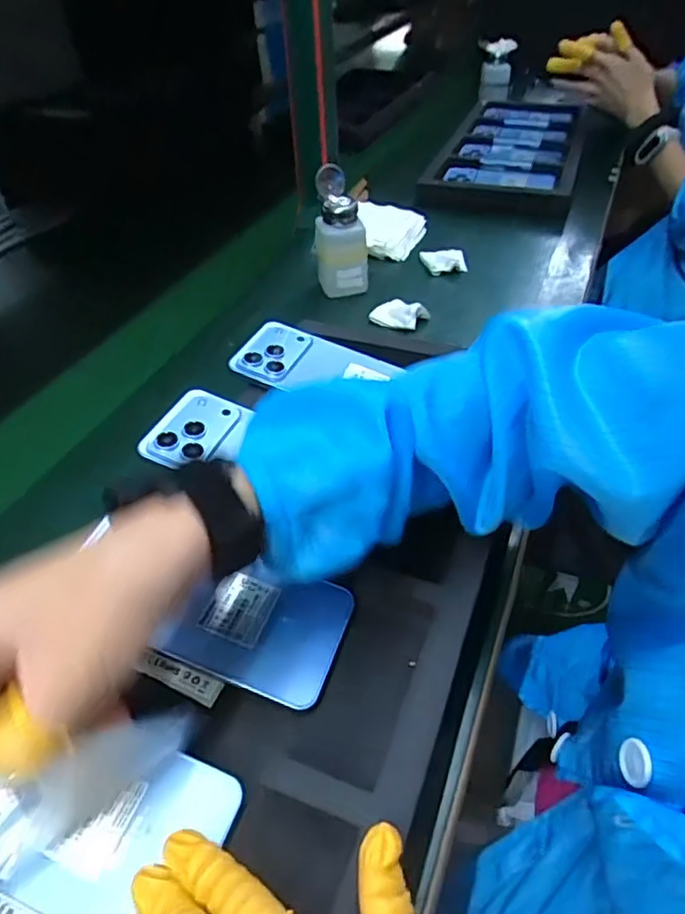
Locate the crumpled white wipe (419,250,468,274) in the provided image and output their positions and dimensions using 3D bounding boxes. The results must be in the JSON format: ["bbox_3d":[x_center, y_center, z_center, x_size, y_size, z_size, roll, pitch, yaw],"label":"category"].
[{"bbox_3d":[0.134,-0.249,0.750,0.054,0.015,0.054,-12,43,-10],"label":"crumpled white wipe"}]

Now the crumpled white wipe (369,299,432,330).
[{"bbox_3d":[0.064,-0.160,0.653,0.055,0.020,0.040,24,49,27],"label":"crumpled white wipe"}]

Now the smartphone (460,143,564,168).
[{"bbox_3d":[0.278,-0.494,0.965,0.165,0.015,0.079,19,46,22],"label":"smartphone"}]

